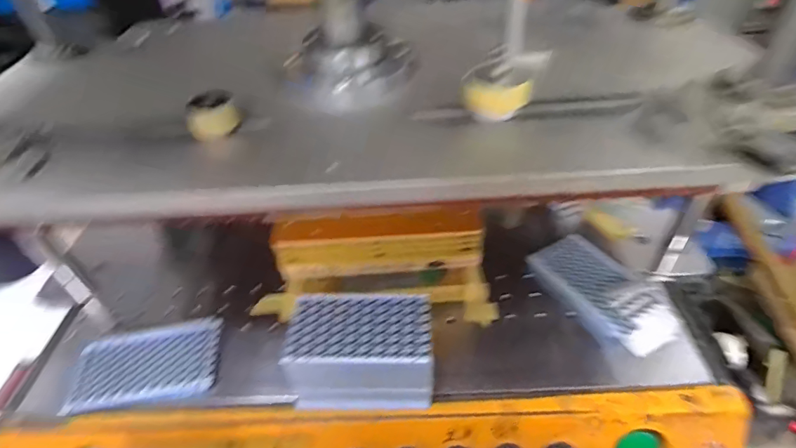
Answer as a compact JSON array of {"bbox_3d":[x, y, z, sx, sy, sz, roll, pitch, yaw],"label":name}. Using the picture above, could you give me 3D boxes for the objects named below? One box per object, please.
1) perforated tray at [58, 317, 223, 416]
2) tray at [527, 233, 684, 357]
[{"bbox_3d":[-0.236,0.132,0.415,0.130,0.007,0.079,-10,44,-6],"label":"perforated tray"},{"bbox_3d":[0.206,0.068,0.447,0.077,0.021,0.141,-23,47,-19],"label":"tray"}]

